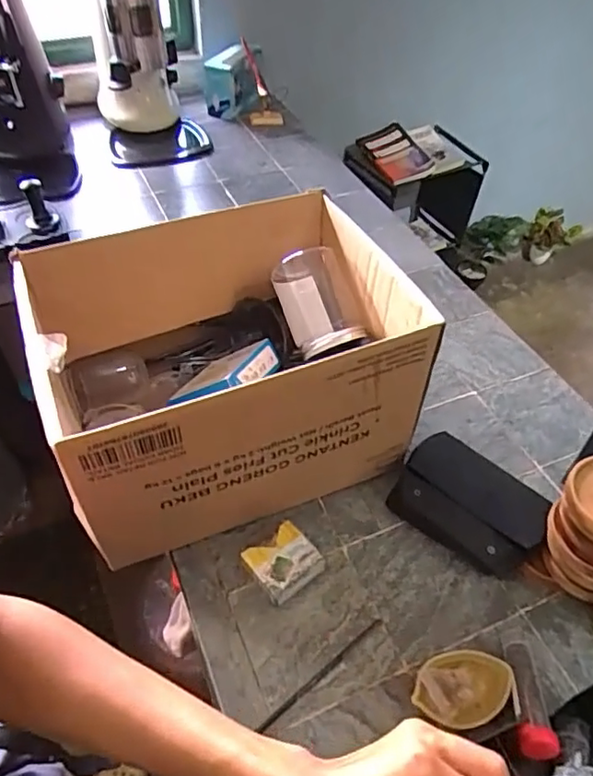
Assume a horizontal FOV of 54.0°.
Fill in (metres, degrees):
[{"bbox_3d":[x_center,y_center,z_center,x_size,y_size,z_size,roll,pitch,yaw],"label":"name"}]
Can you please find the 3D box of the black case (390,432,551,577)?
[{"bbox_3d":[0.213,0.144,0.722,0.175,0.065,0.111,33,53,26],"label":"black case"}]

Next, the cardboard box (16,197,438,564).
[{"bbox_3d":[-0.086,-0.023,0.721,0.390,0.255,0.314,-17,49,-18],"label":"cardboard box"}]

